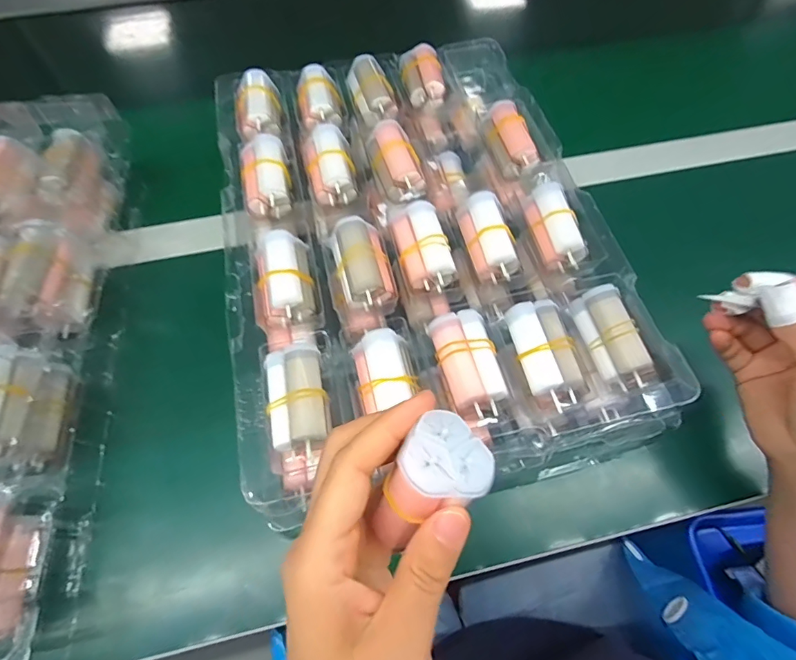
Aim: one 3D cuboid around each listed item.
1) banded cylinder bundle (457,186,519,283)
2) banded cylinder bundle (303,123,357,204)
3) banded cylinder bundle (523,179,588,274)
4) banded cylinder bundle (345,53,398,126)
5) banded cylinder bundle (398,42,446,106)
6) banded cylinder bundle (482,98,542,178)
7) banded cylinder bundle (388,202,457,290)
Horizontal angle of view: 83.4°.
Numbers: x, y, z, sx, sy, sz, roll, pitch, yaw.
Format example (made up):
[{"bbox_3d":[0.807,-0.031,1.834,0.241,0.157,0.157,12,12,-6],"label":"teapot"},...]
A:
[{"bbox_3d":[0.067,-0.070,0.331,0.030,0.024,0.064,-14,64,-7],"label":"banded cylinder bundle"},{"bbox_3d":[-0.055,-0.135,0.359,0.038,0.025,0.064,-11,63,-6],"label":"banded cylinder bundle"},{"bbox_3d":[0.116,-0.079,0.336,0.028,0.023,0.066,-10,63,-5],"label":"banded cylinder bundle"},{"bbox_3d":[-0.025,-0.228,0.418,0.036,0.024,0.068,-15,64,-8],"label":"banded cylinder bundle"},{"bbox_3d":[0.022,-0.244,0.425,0.036,0.017,0.063,-10,63,-5],"label":"banded cylinder bundle"},{"bbox_3d":[0.095,-0.165,0.383,0.027,0.025,0.067,-15,64,-8],"label":"banded cylinder bundle"},{"bbox_3d":[0.017,-0.061,0.324,0.035,0.020,0.063,-15,64,-7],"label":"banded cylinder bundle"}]

